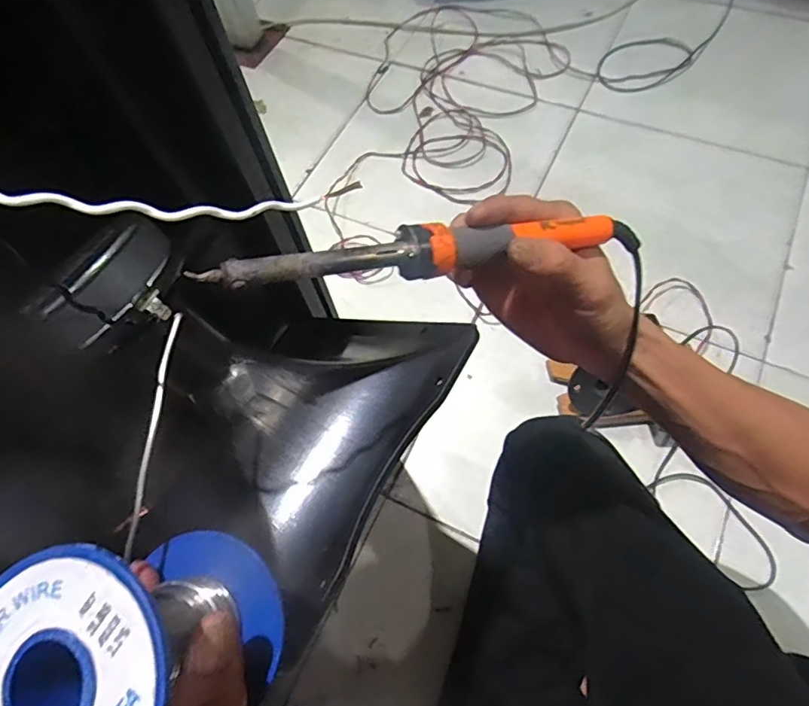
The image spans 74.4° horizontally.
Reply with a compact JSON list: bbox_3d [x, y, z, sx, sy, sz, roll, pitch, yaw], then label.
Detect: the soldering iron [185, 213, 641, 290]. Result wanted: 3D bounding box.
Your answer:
[{"bbox_3d":[0.025,-0.050,0.257,0.234,0.020,0.022,-10,65,-21],"label":"soldering iron"}]

